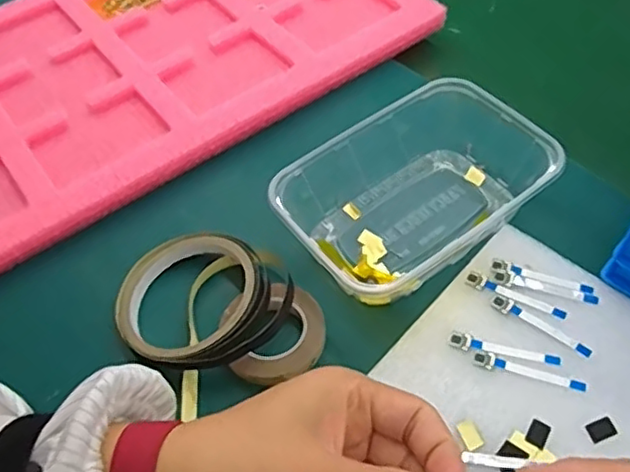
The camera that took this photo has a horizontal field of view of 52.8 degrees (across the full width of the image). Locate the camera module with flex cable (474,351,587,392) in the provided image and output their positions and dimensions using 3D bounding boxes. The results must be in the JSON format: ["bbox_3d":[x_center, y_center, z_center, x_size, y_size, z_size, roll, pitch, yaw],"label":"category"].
[{"bbox_3d":[0.118,0.074,0.349,0.059,0.004,0.010,11,53,15],"label":"camera module with flex cable"}]

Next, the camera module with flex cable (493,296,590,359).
[{"bbox_3d":[0.129,0.051,0.365,0.060,0.004,0.010,33,61,28],"label":"camera module with flex cable"}]

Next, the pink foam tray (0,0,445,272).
[{"bbox_3d":[-0.168,-0.150,0.545,0.475,0.026,0.283,-31,55,-19],"label":"pink foam tray"}]

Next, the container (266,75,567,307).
[{"bbox_3d":[0.065,-0.029,0.409,0.168,0.045,0.114,-31,54,-19],"label":"container"}]

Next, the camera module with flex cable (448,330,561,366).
[{"bbox_3d":[0.106,0.065,0.357,0.061,0.004,0.012,11,53,15],"label":"camera module with flex cable"}]

